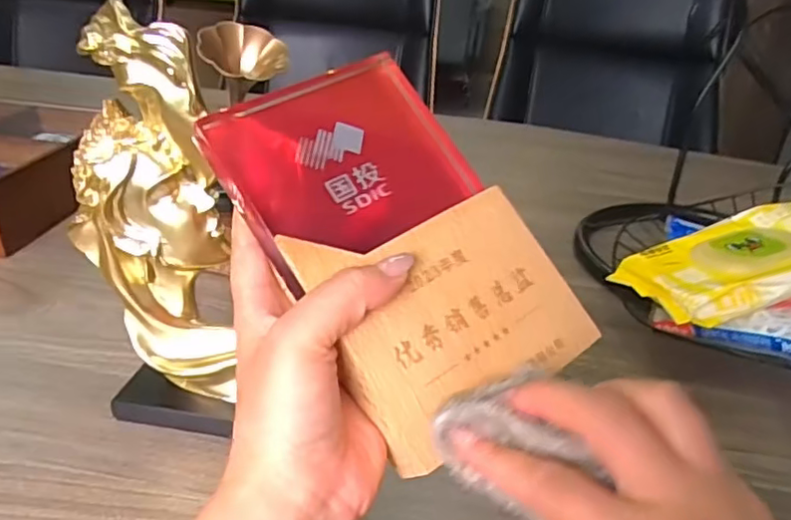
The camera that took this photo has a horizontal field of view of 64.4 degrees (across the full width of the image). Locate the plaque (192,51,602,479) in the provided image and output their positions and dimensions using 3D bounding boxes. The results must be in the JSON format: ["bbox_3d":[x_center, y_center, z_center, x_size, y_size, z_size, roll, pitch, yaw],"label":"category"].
[{"bbox_3d":[-0.001,-0.014,0.318,0.126,0.033,0.196,-26,71,-25],"label":"plaque"}]

